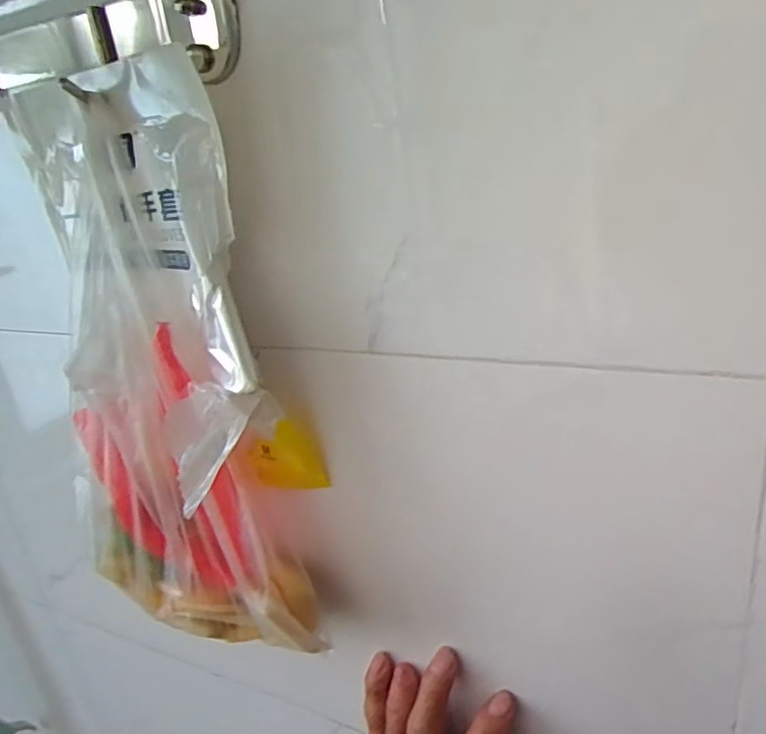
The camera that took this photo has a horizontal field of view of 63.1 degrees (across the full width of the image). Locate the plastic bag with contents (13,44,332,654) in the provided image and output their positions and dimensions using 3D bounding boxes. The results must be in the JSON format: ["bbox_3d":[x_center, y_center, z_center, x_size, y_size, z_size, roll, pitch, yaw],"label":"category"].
[{"bbox_3d":[-0.130,0.008,0.360,0.161,0.313,0.066,4,24,27],"label":"plastic bag with contents"}]

